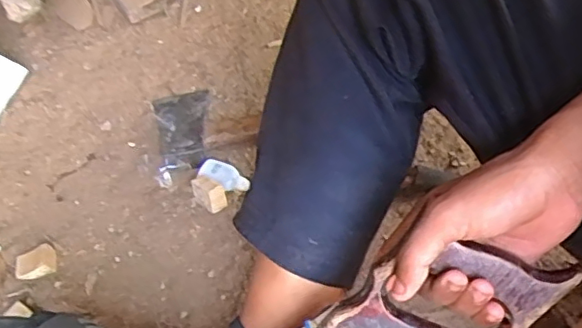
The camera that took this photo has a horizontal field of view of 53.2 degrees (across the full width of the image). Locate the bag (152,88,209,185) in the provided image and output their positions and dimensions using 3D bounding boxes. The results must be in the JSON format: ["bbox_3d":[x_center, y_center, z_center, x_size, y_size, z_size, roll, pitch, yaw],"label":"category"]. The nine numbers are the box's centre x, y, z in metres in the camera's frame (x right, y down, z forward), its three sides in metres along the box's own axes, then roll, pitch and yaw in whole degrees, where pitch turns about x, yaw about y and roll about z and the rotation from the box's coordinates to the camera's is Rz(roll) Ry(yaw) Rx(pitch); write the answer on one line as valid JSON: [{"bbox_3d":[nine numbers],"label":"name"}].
[{"bbox_3d":[-0.136,-0.042,0.729,0.067,0.024,0.131,-13,50,0],"label":"bag"}]

